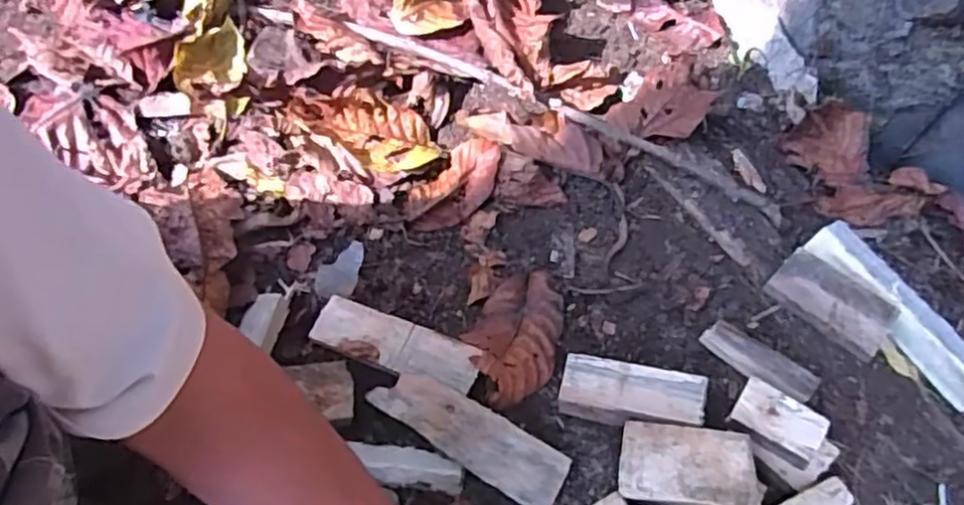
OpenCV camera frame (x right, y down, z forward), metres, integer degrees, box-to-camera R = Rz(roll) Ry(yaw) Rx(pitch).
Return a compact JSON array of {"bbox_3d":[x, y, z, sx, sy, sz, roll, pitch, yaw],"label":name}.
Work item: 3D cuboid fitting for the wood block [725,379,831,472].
[{"bbox_3d":[0.235,0.134,0.550,0.066,0.013,0.043,32,65,15],"label":"wood block"}]

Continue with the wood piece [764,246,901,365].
[{"bbox_3d":[0.310,0.042,0.613,0.100,0.016,0.053,39,90,18],"label":"wood piece"}]

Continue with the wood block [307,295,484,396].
[{"bbox_3d":[-0.076,0.080,0.607,0.150,0.014,0.047,20,65,8],"label":"wood block"}]

